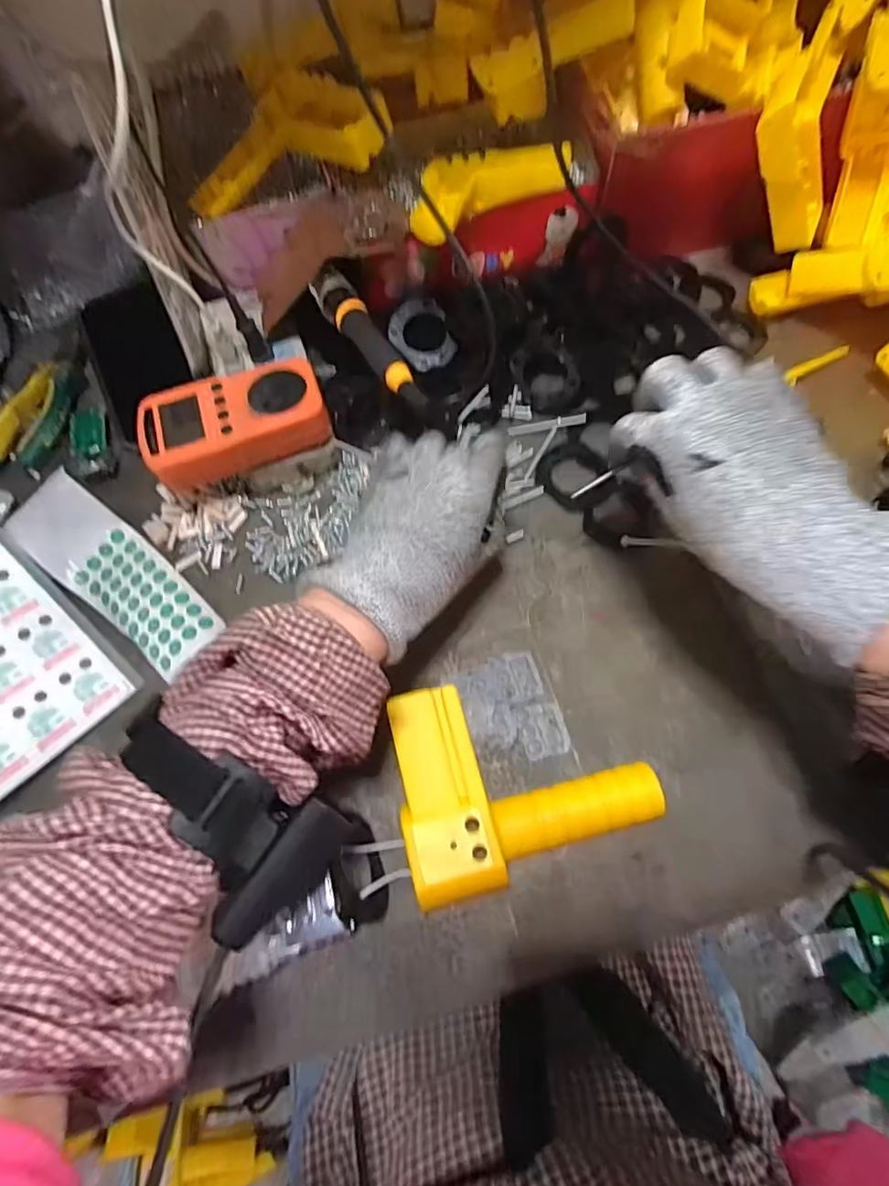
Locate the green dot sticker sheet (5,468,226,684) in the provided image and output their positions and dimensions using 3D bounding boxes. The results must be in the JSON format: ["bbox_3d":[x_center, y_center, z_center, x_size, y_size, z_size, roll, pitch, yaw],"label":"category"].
[{"bbox_3d":[-0.243,-0.019,0.405,0.189,0.013,0.060,37,73,16],"label":"green dot sticker sheet"}]

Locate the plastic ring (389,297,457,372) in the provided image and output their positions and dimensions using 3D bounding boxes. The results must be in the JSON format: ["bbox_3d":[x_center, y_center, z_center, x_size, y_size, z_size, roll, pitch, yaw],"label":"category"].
[{"bbox_3d":[-0.019,-0.213,0.456,0.049,0.004,0.059,-20,91,-6],"label":"plastic ring"}]

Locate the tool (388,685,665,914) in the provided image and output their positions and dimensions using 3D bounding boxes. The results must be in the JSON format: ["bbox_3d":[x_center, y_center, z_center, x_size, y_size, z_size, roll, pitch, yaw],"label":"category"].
[{"bbox_3d":[0.046,0.107,0.335,0.146,0.027,0.114,-12,67,-3],"label":"tool"}]

